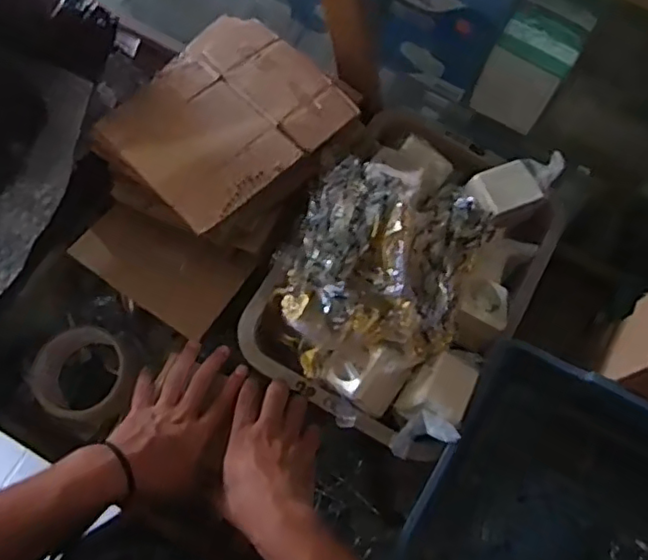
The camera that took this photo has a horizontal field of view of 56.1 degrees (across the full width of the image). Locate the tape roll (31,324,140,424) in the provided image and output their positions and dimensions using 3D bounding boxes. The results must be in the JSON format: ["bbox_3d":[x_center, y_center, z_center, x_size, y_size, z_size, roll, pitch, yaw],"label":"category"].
[{"bbox_3d":[-0.240,0.091,0.602,0.074,0.064,0.092,17,72,4],"label":"tape roll"}]

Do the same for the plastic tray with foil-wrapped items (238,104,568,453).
[{"bbox_3d":[0.082,-0.021,0.577,0.228,0.093,0.314,33,74,9],"label":"plastic tray with foil-wrapped items"}]

